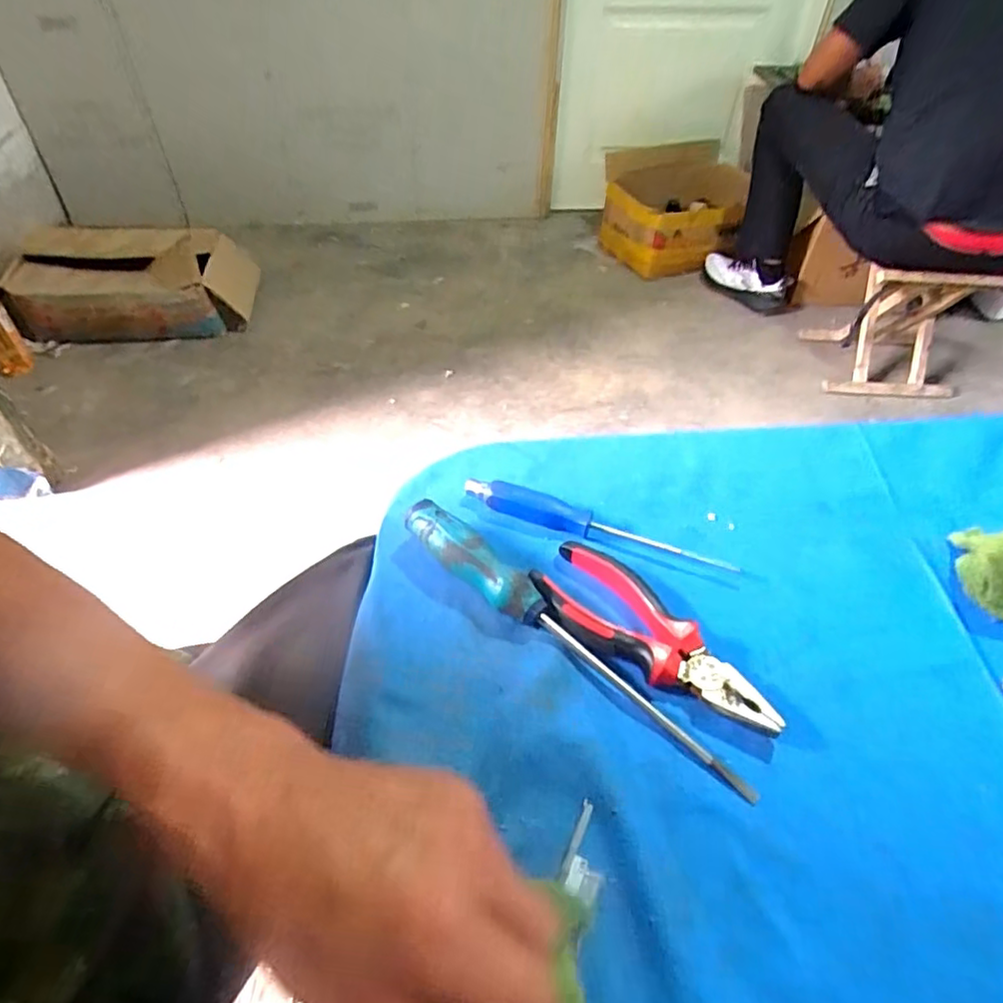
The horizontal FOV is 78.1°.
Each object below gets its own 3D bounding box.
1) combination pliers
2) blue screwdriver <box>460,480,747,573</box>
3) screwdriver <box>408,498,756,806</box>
[{"bbox_3d":[0.091,0.077,0.368,0.153,0.020,0.059,28,53,22],"label":"combination pliers"},{"bbox_3d":[0.064,0.015,0.427,0.188,0.016,0.019,17,49,13],"label":"blue screwdriver"},{"bbox_3d":[0.036,0.074,0.360,0.246,0.032,0.024,32,55,25],"label":"screwdriver"}]

